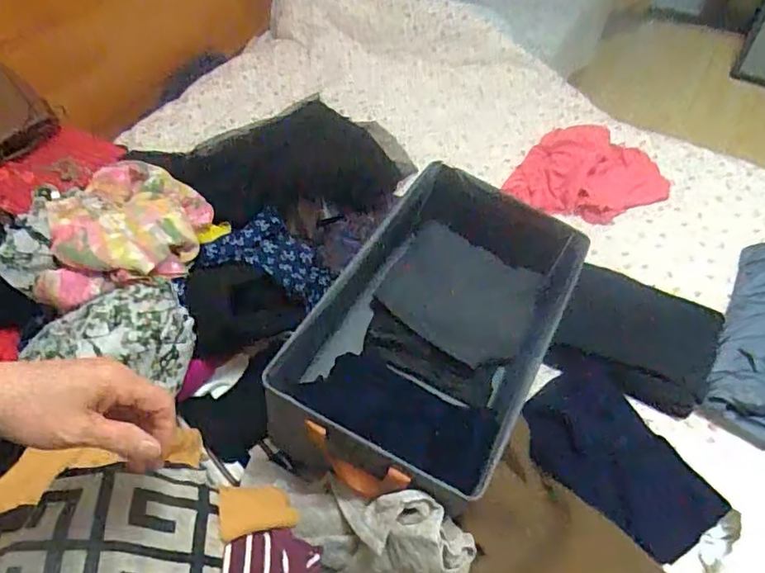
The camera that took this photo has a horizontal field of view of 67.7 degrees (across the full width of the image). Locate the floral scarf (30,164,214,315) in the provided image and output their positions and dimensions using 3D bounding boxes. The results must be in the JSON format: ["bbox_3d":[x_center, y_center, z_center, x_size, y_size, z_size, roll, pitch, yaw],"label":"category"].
[{"bbox_3d":[-0.393,-0.109,0.886,0.221,0.078,0.309,-5,53,-1],"label":"floral scarf"}]

